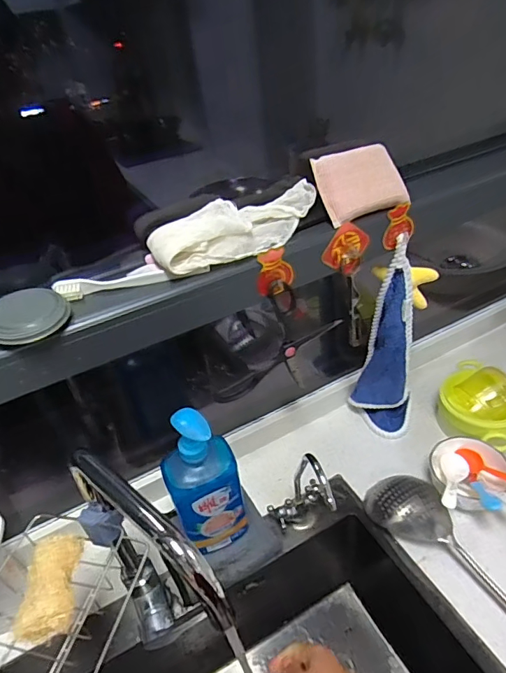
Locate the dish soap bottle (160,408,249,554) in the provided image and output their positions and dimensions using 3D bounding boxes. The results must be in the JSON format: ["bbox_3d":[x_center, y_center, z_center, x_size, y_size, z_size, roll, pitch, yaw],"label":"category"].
[{"bbox_3d":[-0.062,0.195,0.594,0.093,0.253,0.058,-22,39,-18],"label":"dish soap bottle"}]

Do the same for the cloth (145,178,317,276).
[{"bbox_3d":[-0.014,-0.132,0.541,0.215,0.050,0.057,-22,39,-18],"label":"cloth"}]

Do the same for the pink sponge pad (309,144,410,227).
[{"bbox_3d":[0.142,-0.202,0.586,0.114,0.087,0.016,-21,6,-11],"label":"pink sponge pad"}]

